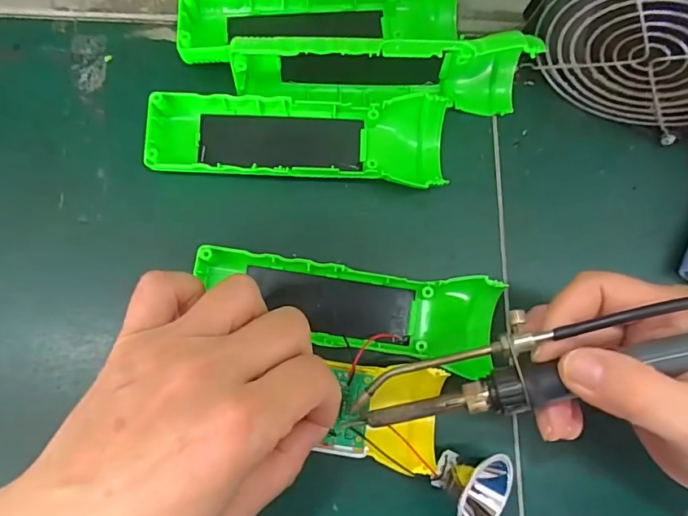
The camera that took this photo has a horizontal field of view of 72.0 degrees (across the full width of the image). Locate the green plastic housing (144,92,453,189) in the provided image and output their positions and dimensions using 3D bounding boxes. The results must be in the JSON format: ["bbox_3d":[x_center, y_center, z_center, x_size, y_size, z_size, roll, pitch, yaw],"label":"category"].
[{"bbox_3d":[-0.024,-0.065,0.265,0.161,0.023,0.045,0,82,-5],"label":"green plastic housing"}]

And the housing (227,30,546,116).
[{"bbox_3d":[0.023,-0.101,0.258,0.162,0.045,0.029,-3,80,-6],"label":"housing"}]

